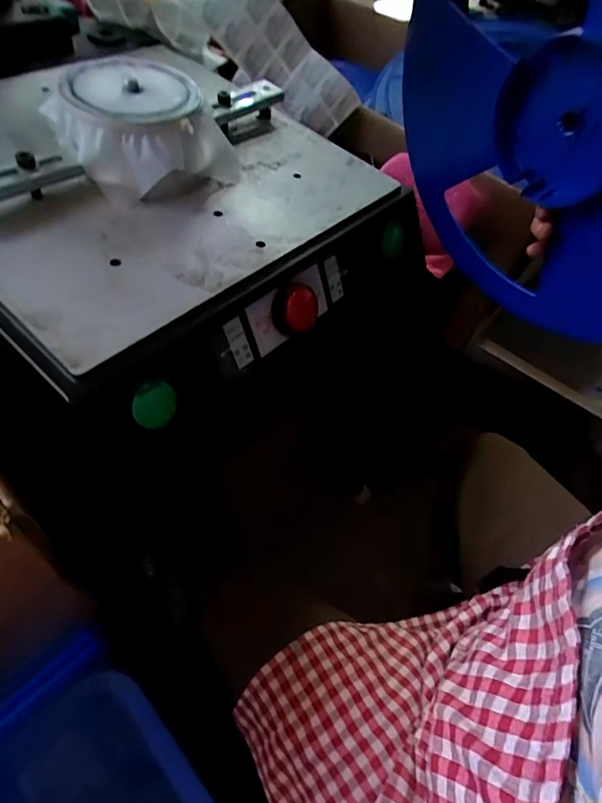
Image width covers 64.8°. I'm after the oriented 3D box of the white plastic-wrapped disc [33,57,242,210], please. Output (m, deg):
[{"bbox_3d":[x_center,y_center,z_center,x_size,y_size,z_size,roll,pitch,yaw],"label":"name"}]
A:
[{"bbox_3d":[-0.131,-0.227,0.394,0.102,0.079,0.116,38,68,23],"label":"white plastic-wrapped disc"}]

